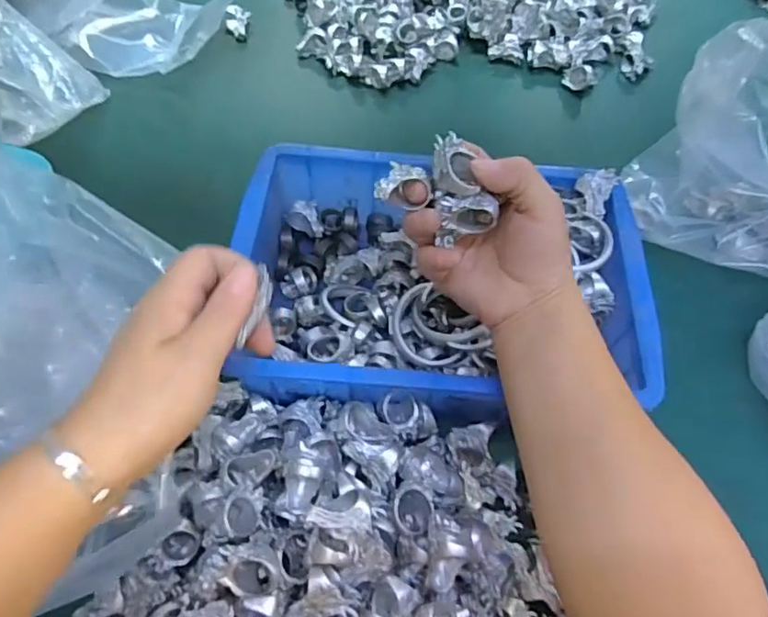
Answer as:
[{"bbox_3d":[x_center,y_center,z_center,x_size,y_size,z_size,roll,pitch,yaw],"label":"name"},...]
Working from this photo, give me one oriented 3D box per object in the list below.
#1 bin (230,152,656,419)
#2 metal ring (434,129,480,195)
[{"bbox_3d":[0.041,-0.018,0.453,0.300,0.091,0.209,7,58,2],"label":"bin"},{"bbox_3d":[0.040,-0.081,0.321,0.025,0.016,0.034,-3,89,-18],"label":"metal ring"}]

